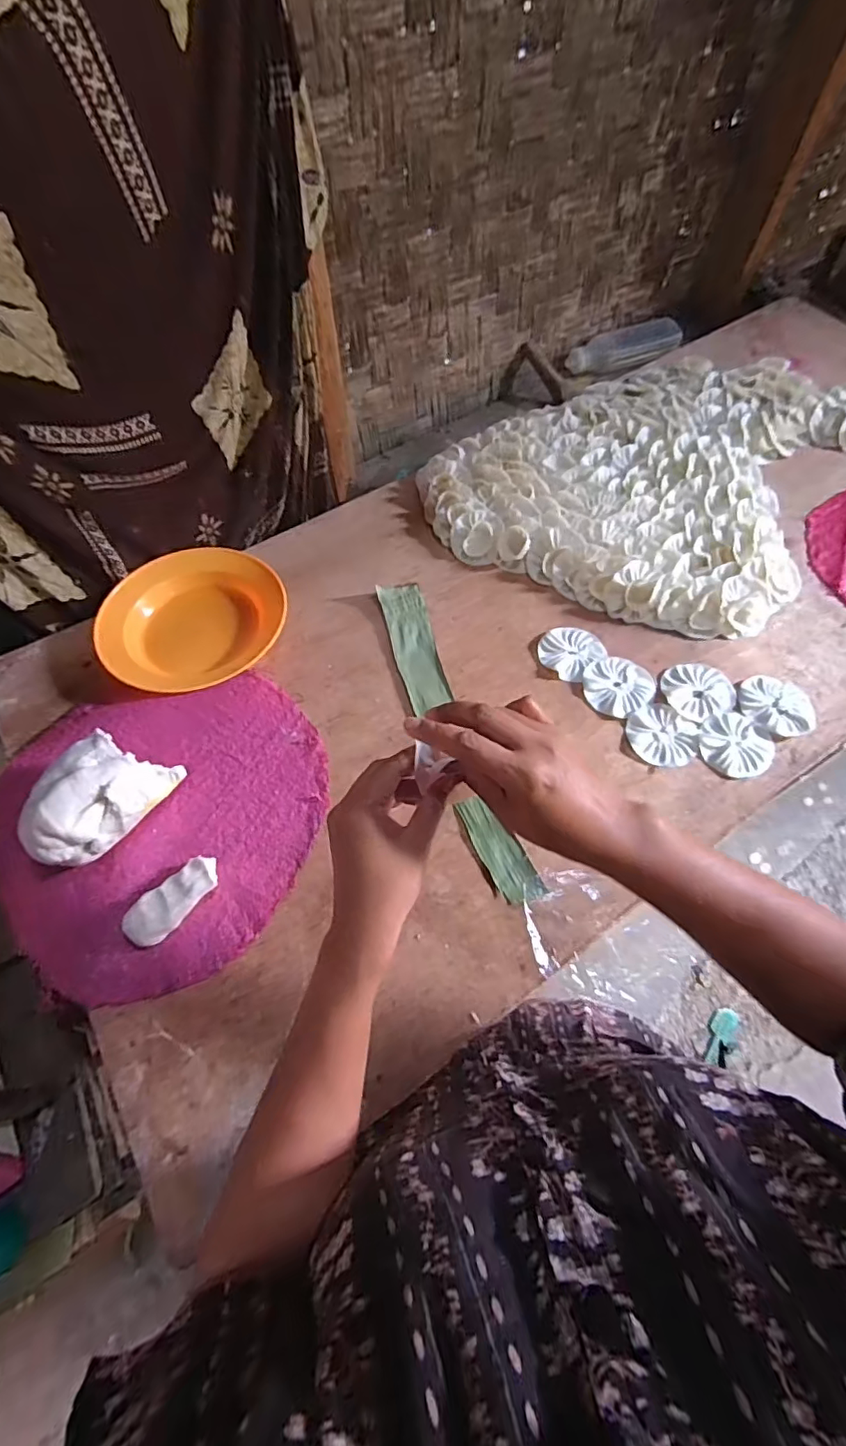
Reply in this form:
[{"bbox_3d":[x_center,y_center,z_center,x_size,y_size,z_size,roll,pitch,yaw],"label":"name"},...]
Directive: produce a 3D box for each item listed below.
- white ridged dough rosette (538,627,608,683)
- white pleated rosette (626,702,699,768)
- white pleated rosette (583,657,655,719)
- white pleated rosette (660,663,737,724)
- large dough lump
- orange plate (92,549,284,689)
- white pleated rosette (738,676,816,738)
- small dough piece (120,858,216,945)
[{"bbox_3d":[0.179,-0.088,0.678,0.071,0.006,0.073,40,71,17],"label":"white ridged dough rosette"},{"bbox_3d":[0.263,0.015,0.620,0.065,0.004,0.075,-26,67,-11],"label":"white pleated rosette"},{"bbox_3d":[0.229,-0.045,0.652,0.079,0.005,0.075,0,64,0],"label":"white pleated rosette"},{"bbox_3d":[0.319,-0.038,0.643,0.078,0.004,0.073,0,64,0],"label":"white pleated rosette"},{"bbox_3d":[-0.314,0.076,0.541,0.089,0.086,0.132,24,66,14],"label":"large dough lump"},{"bbox_3d":[-0.274,-0.129,0.685,0.208,0.039,0.202,-1,62,2],"label":"orange plate"},{"bbox_3d":[0.401,-0.020,0.630,0.073,0.006,0.079,-1,62,2],"label":"white pleated rosette"},{"bbox_3d":[-0.230,0.164,0.518,0.038,0.030,0.090,39,70,20],"label":"small dough piece"}]

